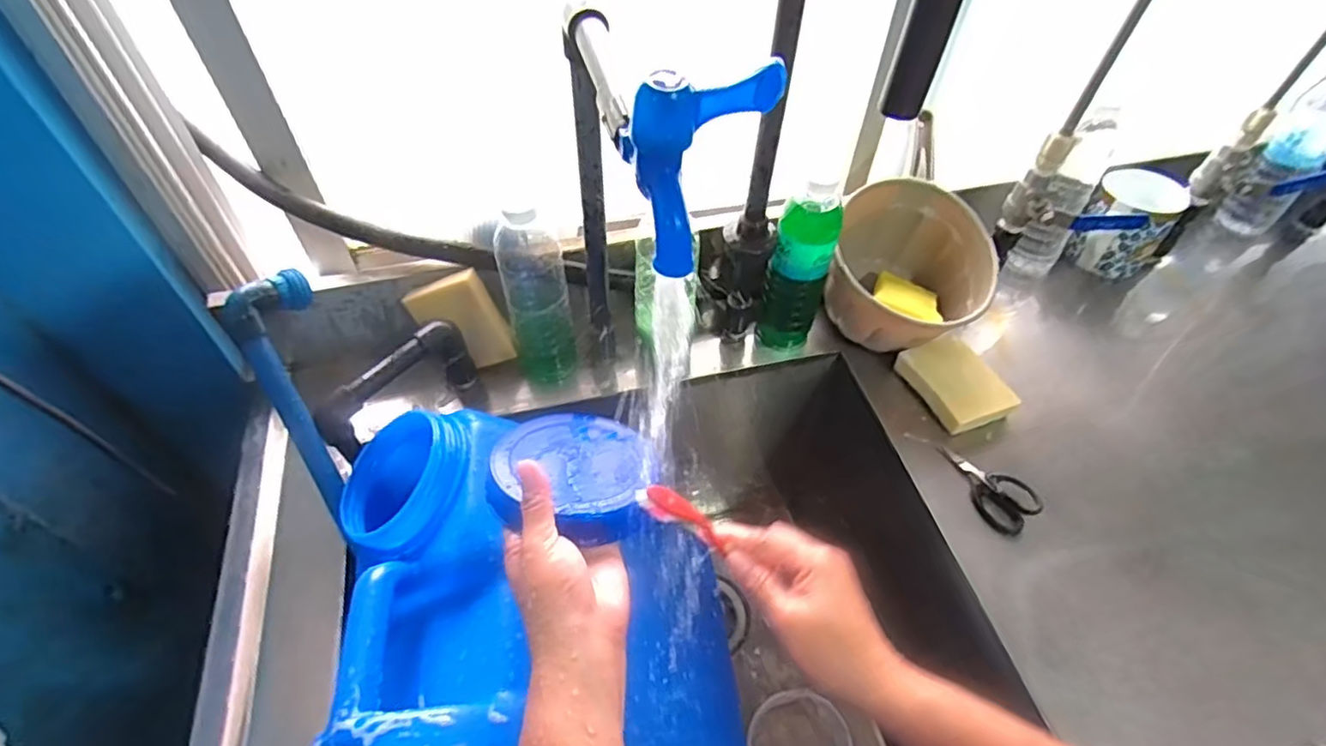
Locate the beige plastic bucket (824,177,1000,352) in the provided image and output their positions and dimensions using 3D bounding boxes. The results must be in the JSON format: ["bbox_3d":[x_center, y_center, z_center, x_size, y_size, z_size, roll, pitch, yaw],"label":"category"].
[{"bbox_3d":[0.258,-0.106,0.673,0.166,0.104,0.154,0,53,0],"label":"beige plastic bucket"}]

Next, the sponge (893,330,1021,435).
[{"bbox_3d":[0.299,0.009,0.643,0.076,0.029,0.099,-21,58,-16],"label":"sponge"}]

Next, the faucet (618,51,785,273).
[{"bbox_3d":[0.018,-0.096,0.295,0.066,0.079,0.038,-29,56,-21],"label":"faucet"}]

